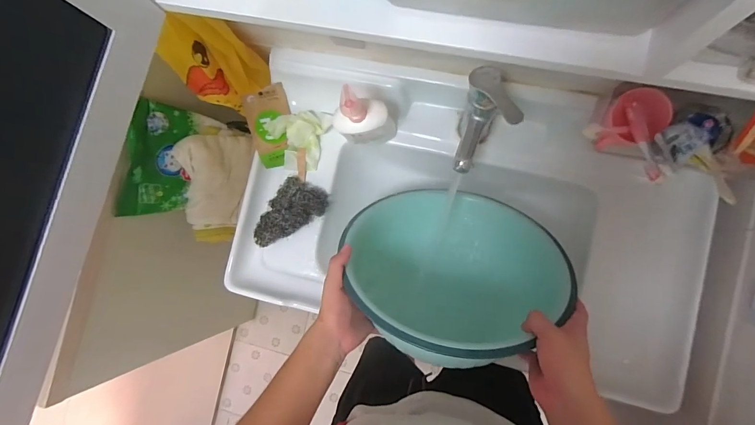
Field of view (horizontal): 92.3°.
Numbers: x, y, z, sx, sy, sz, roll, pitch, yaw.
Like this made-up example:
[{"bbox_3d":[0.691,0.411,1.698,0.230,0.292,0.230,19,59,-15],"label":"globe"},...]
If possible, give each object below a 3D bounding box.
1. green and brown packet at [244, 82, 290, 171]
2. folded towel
[{"bbox_3d":[-0.209,-0.169,0.705,0.086,0.021,0.157,-8,93,-30],"label":"green and brown packet"},{"bbox_3d":[-0.410,-0.086,0.899,0.142,0.084,0.250,7,87,9],"label":"folded towel"}]

